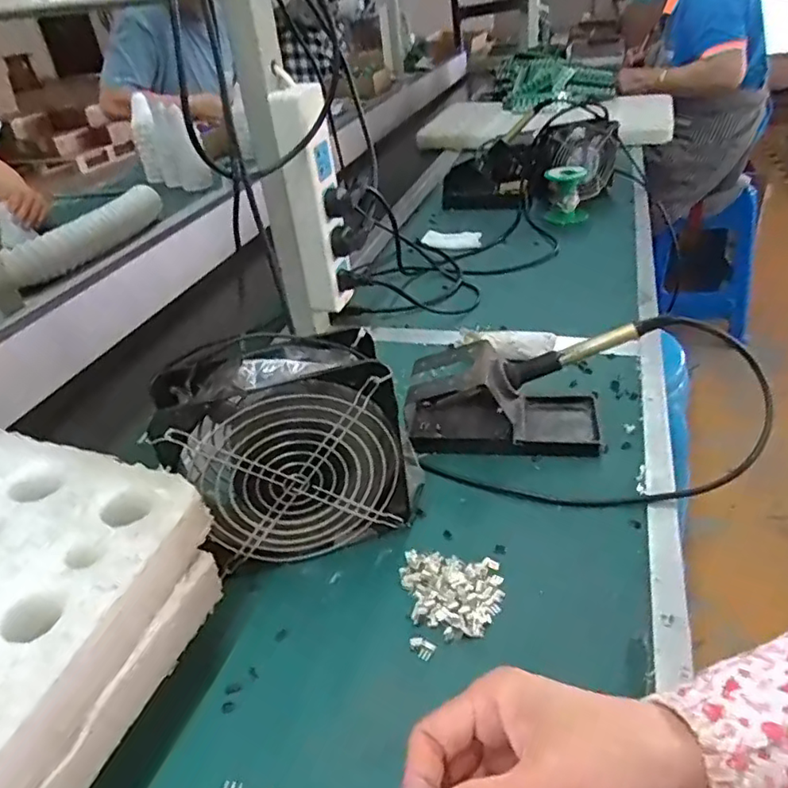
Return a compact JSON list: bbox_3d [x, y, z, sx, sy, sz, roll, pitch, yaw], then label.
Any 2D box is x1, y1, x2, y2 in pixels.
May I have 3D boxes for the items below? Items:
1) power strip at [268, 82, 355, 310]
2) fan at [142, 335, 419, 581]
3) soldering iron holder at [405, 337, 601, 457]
[{"bbox_3d":[-0.081,-0.180,0.621,0.058,0.244,0.050,-9,35,-3],"label":"power strip"},{"bbox_3d":[-0.066,0.041,0.412,0.156,0.151,0.065,-14,35,-10],"label":"fan"},{"bbox_3d":[0.090,0.002,0.505,0.155,0.072,0.067,0,35,10],"label":"soldering iron holder"}]

